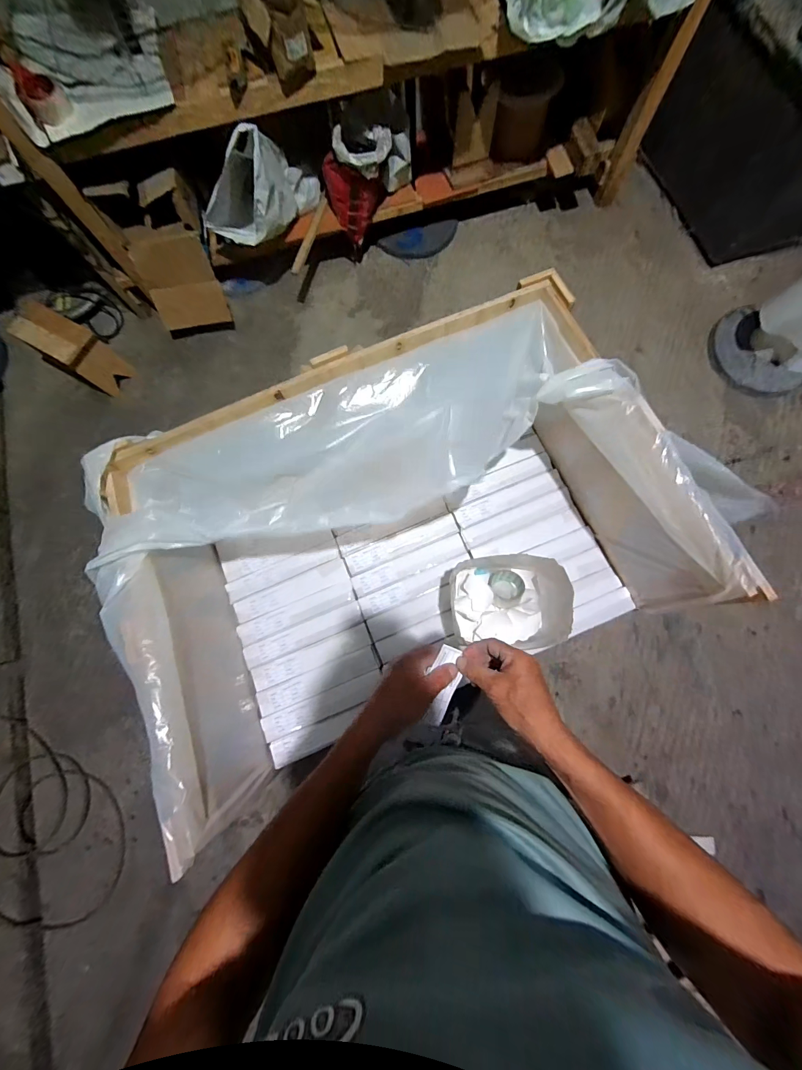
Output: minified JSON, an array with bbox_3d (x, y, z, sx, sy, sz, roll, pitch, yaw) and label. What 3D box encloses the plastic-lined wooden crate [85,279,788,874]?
[{"bbox_3d":[-0.013,0.008,0.791,1.018,0.340,0.717,-23,80,-2],"label":"plastic-lined wooden crate"}]

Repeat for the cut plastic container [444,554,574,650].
[{"bbox_3d":[0.238,0.152,0.818,0.221,0.177,0.197,0,80,2],"label":"cut plastic container"}]

